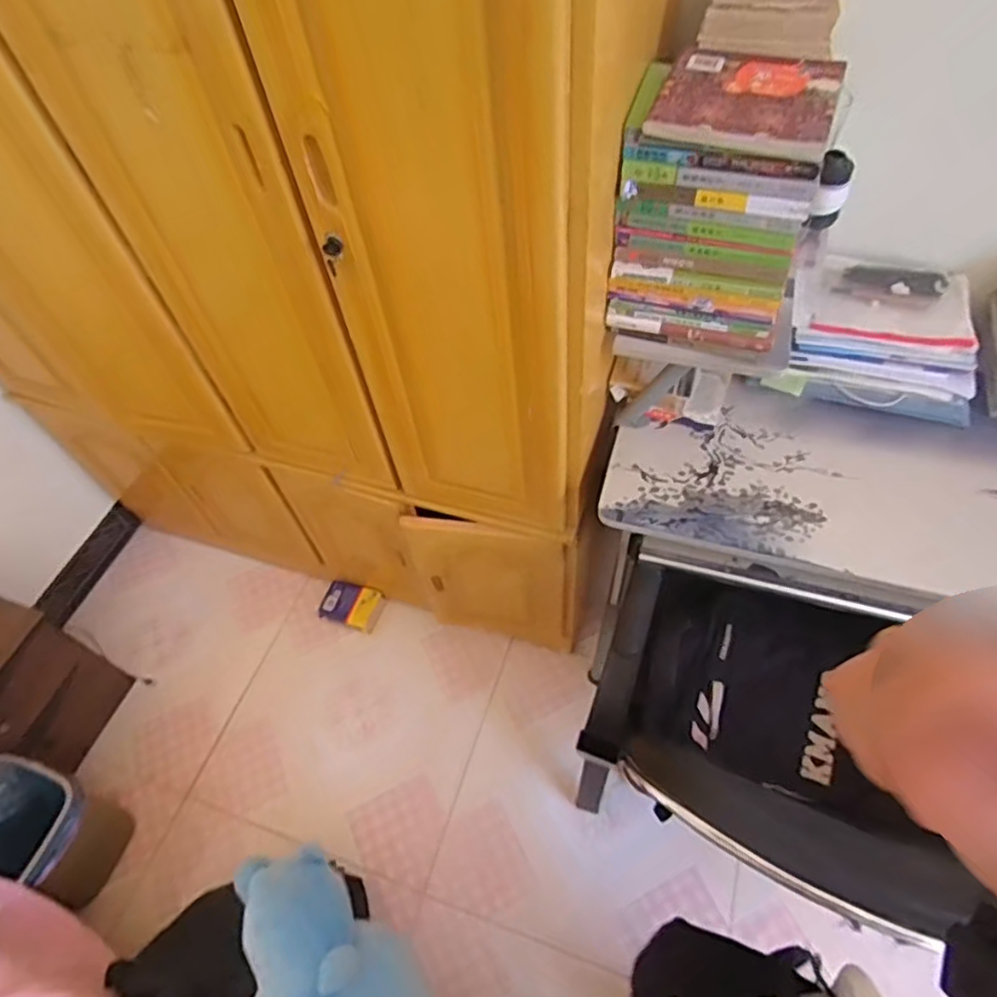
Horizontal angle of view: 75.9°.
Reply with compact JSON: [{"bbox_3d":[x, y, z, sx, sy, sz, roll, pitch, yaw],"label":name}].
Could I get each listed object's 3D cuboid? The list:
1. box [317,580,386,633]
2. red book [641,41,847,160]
[{"bbox_3d":[-0.384,0.277,1.654,0.153,0.049,0.106,11,57,13],"label":"box"},{"bbox_3d":[0.265,-0.427,0.681,0.179,0.027,0.170,19,59,17],"label":"red book"}]

